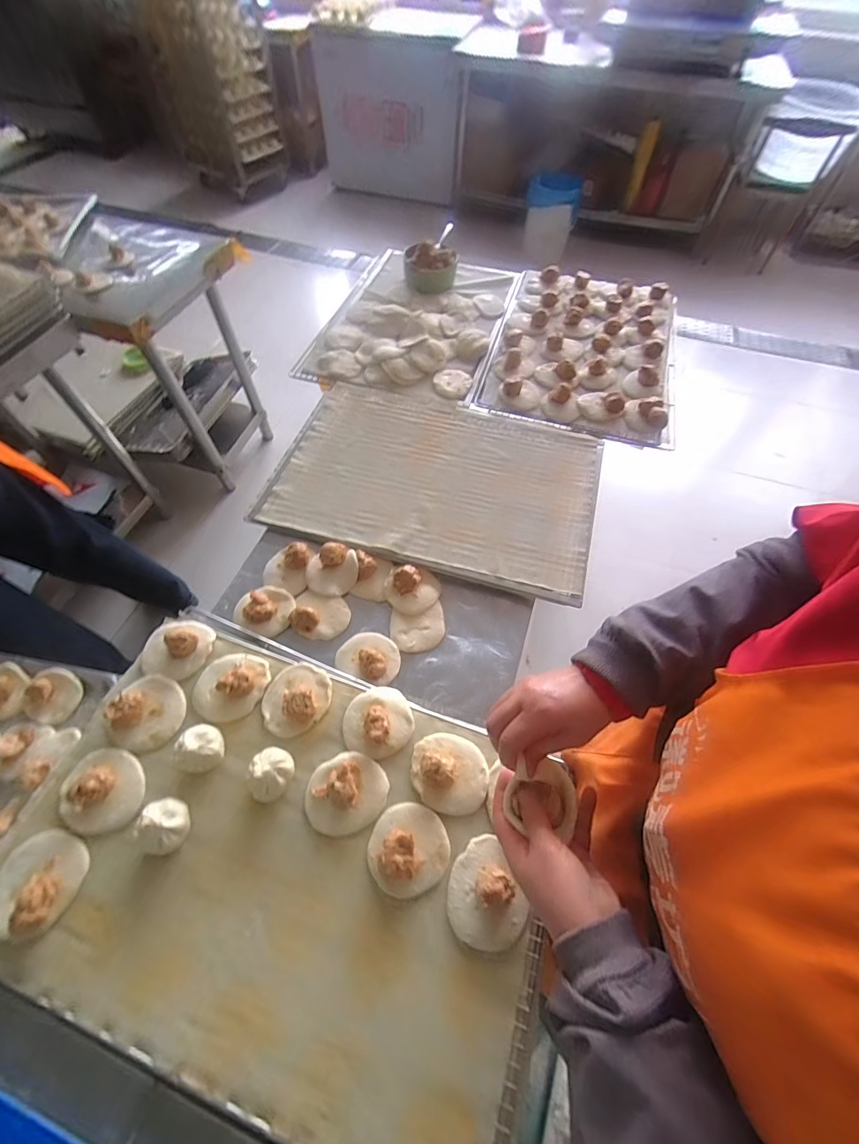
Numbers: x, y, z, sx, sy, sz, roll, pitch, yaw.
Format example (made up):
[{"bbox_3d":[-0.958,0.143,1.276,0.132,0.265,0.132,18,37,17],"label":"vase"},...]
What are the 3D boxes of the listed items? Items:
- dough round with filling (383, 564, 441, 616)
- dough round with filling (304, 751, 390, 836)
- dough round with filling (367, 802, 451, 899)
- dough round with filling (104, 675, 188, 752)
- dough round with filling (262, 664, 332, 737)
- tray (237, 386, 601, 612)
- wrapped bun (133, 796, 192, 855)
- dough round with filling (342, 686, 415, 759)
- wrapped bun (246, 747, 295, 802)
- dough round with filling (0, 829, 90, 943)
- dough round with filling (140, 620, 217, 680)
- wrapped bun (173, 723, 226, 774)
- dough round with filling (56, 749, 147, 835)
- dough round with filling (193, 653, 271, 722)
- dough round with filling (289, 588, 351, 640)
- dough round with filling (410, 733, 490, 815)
[{"bbox_3d":[-0.027,0.025,0.695,0.088,0.024,0.081,1,59,-2],"label":"dough round with filling"},{"bbox_3d":[-0.101,0.262,0.506,0.096,0.028,0.082,-25,63,-17],"label":"dough round with filling"},{"bbox_3d":[-0.024,0.313,0.480,0.089,0.027,0.086,1,59,-2],"label":"dough round with filling"},{"bbox_3d":[-0.363,0.179,0.544,0.083,0.031,0.088,1,59,-2],"label":"dough round with filling"},{"bbox_3d":[-0.176,0.164,0.558,0.079,0.033,0.093,33,63,17],"label":"dough round with filling"},{"bbox_3d":[0.014,-0.188,0.828,0.595,0.021,0.410,15,59,7],"label":"tray"},{"bbox_3d":[-0.301,0.290,0.485,0.053,0.043,0.055,1,59,-2],"label":"wrapped bun"},{"bbox_3d":[-0.065,0.188,0.548,0.088,0.033,0.089,1,59,-2],"label":"dough round with filling"},{"bbox_3d":[-0.190,0.244,0.514,0.051,0.047,0.054,1,59,-2],"label":"wrapped bun"},{"bbox_3d":[-0.426,0.332,0.453,0.090,0.042,0.090,1,59,-2],"label":"dough round with filling"},{"bbox_3d":[-0.353,0.099,0.587,0.086,0.028,0.084,1,59,-2],"label":"dough round with filling"},{"bbox_3d":[-0.279,0.216,0.519,0.049,0.043,0.052,1,59,-2],"label":"wrapped bun"},{"bbox_3d":[-0.393,0.254,0.497,0.094,0.027,0.086,1,59,-2],"label":"dough round with filling"},{"bbox_3d":[-0.267,0.146,0.562,0.085,0.028,0.092,1,59,-2],"label":"dough round with filling"},{"bbox_3d":[-0.174,0.063,0.671,0.089,0.035,0.074,11,59,4],"label":"dough round with filling"},{"bbox_3d":[0.025,0.244,0.520,0.096,0.026,0.085,12,59,5],"label":"dough round with filling"}]

